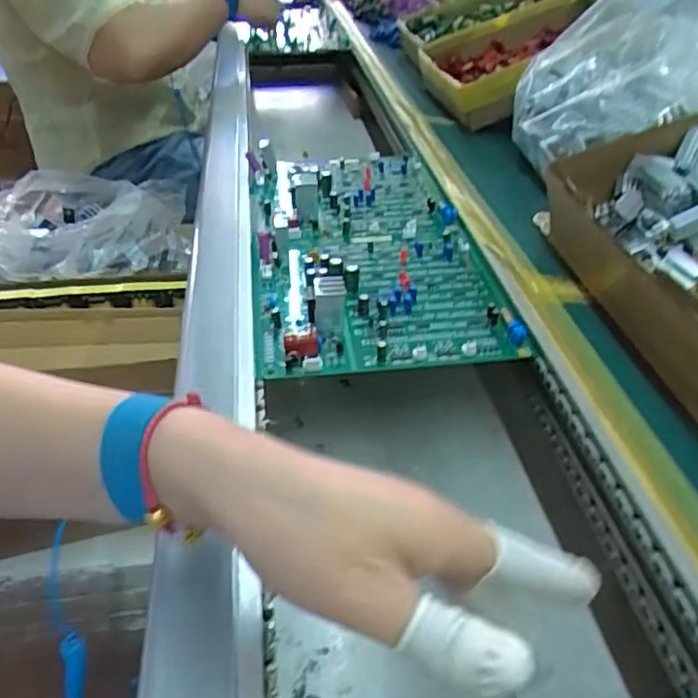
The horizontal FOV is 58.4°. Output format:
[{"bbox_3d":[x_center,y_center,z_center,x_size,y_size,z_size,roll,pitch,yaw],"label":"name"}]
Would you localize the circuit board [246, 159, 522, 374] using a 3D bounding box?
[{"bbox_3d":[0.010,-0.100,0.533,0.184,0.035,0.351,-5,38,-6],"label":"circuit board"}]

